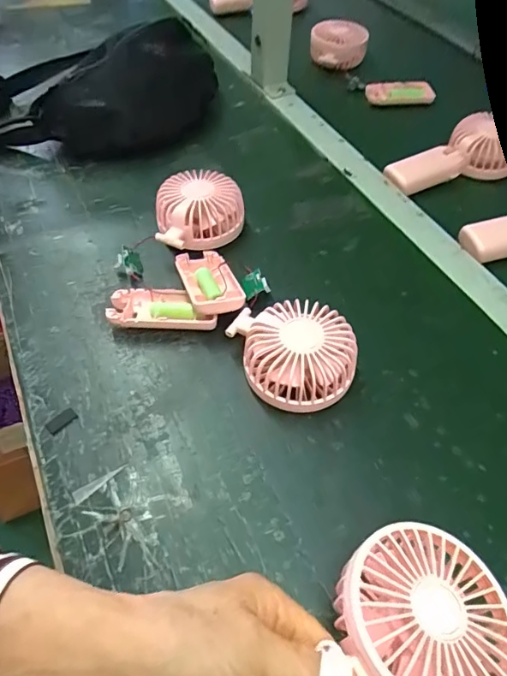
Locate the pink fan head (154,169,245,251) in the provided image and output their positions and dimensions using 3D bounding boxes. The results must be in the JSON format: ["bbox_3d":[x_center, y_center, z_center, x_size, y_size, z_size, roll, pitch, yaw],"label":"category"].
[{"bbox_3d":[-0.057,-0.132,0.497,0.090,0.043,0.090,0,68,-1],"label":"pink fan head"}]

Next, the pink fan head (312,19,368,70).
[{"bbox_3d":[0.137,-0.467,0.770,0.092,0.045,0.081,5,53,3],"label":"pink fan head"}]

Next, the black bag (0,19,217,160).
[{"bbox_3d":[-0.220,-0.322,0.617,0.352,0.088,0.190,-11,53,-11],"label":"black bag"}]

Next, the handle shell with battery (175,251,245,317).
[{"bbox_3d":[-0.041,-0.052,0.441,0.045,0.019,0.097,-17,40,-13],"label":"handle shell with battery"}]

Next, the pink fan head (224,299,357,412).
[{"bbox_3d":[0.033,0.010,0.386,0.086,0.047,0.098,-18,55,-14],"label":"pink fan head"}]

